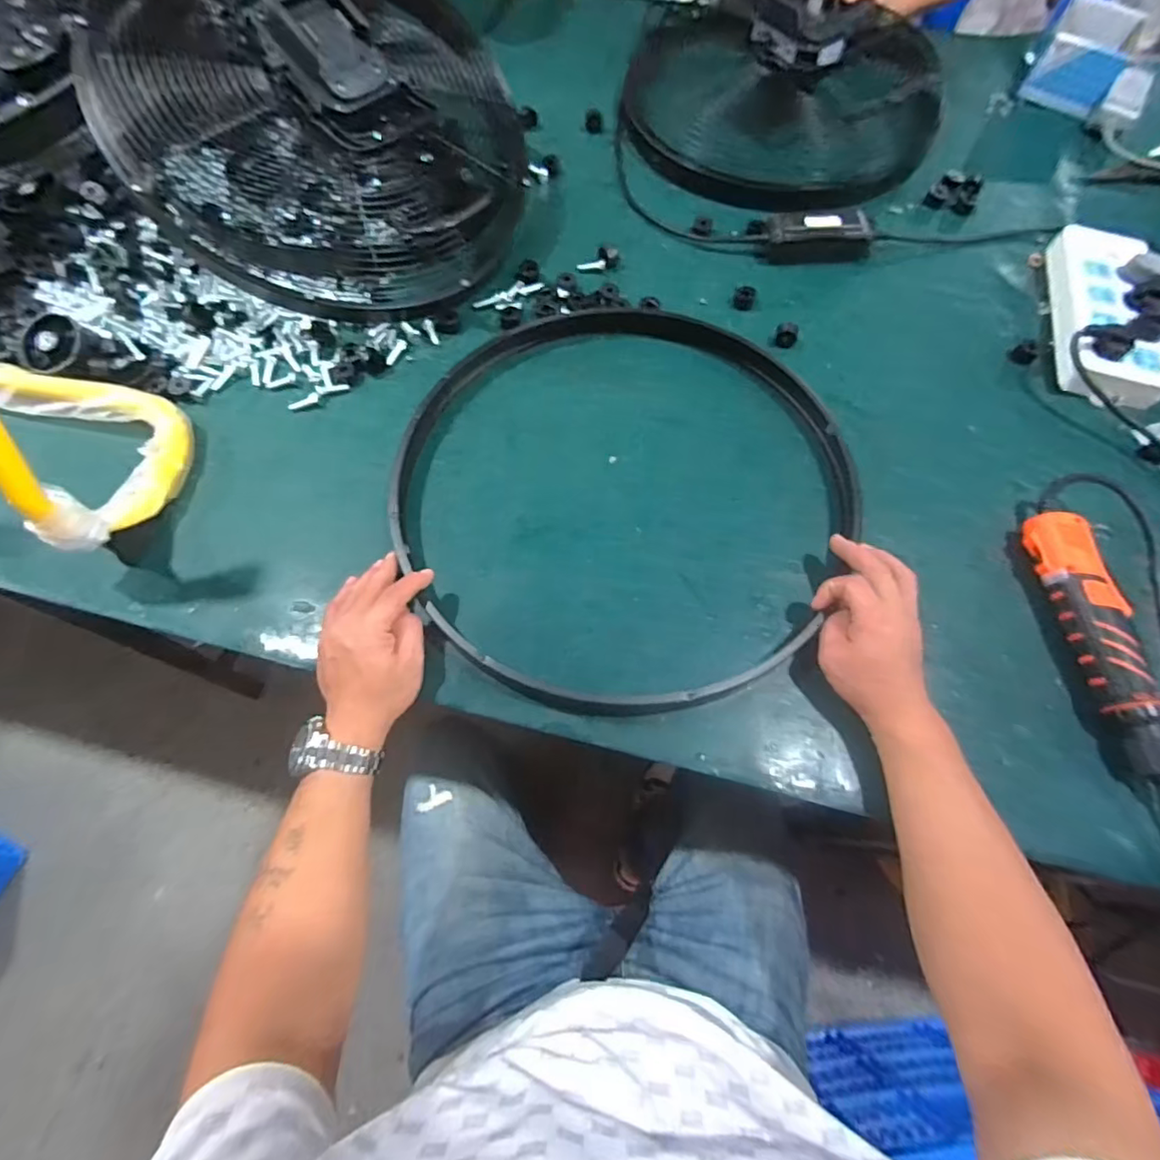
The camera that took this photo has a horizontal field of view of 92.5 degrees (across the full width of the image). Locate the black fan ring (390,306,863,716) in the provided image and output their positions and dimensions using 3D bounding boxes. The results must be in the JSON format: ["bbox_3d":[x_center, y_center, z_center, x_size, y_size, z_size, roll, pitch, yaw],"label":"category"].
[{"bbox_3d":[0.048,-0.105,0.551,0.455,0.052,0.466,0,68,1],"label":"black fan ring"}]

